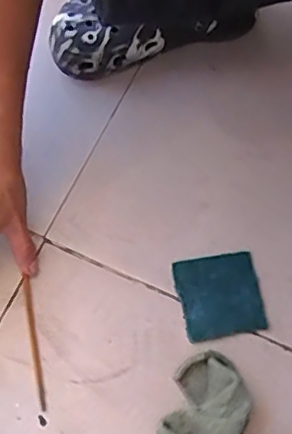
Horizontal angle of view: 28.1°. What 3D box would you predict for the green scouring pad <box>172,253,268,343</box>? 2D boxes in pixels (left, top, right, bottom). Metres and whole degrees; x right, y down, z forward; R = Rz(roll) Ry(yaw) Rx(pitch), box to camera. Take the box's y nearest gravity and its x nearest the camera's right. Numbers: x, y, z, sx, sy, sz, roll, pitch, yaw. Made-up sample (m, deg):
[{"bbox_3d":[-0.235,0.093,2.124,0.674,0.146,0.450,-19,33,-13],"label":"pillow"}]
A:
[{"bbox_3d":[0.068,0.072,0.537,0.074,0.005,0.075,-8,68,-6],"label":"green scouring pad"}]

